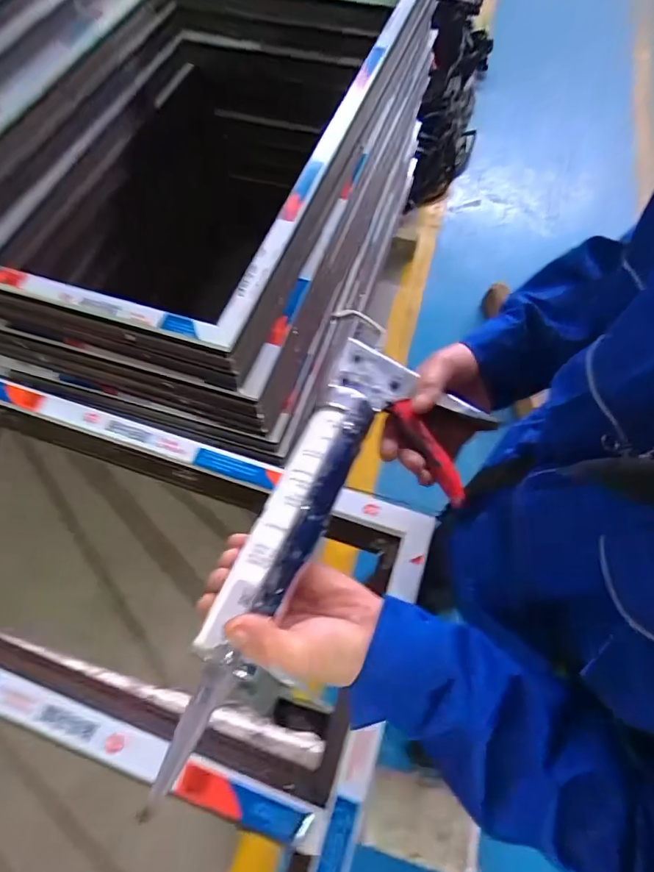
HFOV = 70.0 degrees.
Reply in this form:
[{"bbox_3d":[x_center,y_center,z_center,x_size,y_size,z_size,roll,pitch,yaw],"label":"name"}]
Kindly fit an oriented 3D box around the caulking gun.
[{"bbox_3d":[0.003,0.065,0.358,0.146,0.046,0.372,27,60,13],"label":"caulking gun"}]

